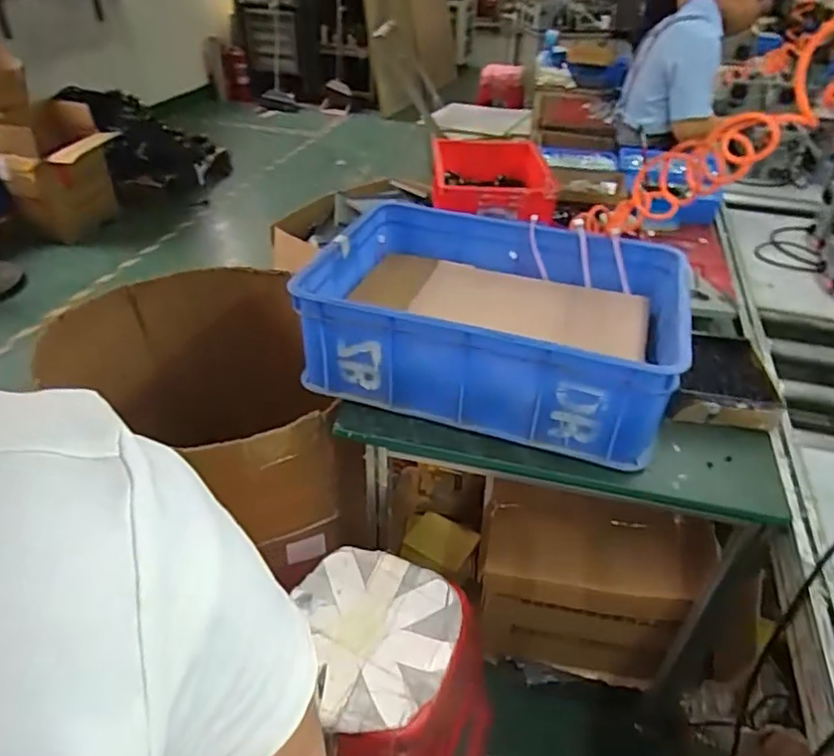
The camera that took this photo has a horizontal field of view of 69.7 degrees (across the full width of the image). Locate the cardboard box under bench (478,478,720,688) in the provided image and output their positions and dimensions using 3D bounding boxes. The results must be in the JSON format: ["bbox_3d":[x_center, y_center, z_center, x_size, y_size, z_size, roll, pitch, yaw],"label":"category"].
[{"bbox_3d":[0.352,0.444,1.316,0.465,0.341,0.228,8,38,8],"label":"cardboard box under bench"}]

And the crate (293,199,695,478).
[{"bbox_3d":[0.138,-0.108,1.083,0.592,0.209,0.423,13,39,13],"label":"crate"}]

